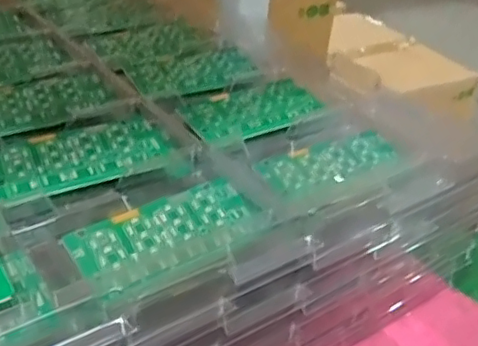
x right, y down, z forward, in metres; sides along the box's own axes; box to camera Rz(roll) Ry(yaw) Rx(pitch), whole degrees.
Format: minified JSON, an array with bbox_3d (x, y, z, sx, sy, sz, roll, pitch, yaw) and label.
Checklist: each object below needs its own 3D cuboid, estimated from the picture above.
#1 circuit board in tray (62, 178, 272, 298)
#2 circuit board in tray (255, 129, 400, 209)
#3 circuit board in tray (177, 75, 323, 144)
[{"bbox_3d":[-0.034,0.028,0.302,0.095,0.009,0.041,-18,40,-33],"label":"circuit board in tray"},{"bbox_3d":[0.054,-0.005,0.367,0.095,0.007,0.041,-22,47,-32],"label":"circuit board in tray"},{"bbox_3d":[0.011,-0.042,0.397,0.093,0.008,0.050,-21,42,-36],"label":"circuit board in tray"}]

